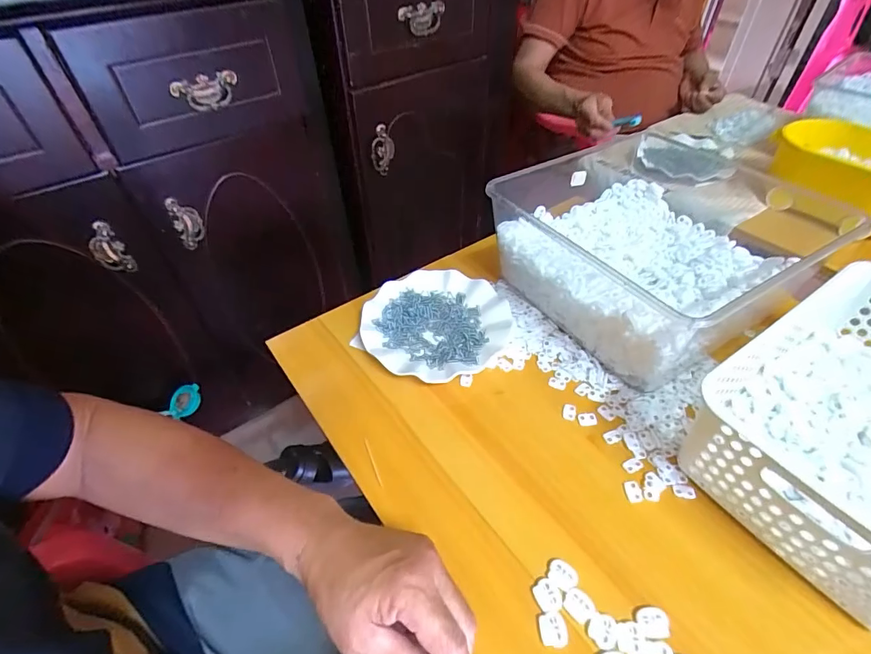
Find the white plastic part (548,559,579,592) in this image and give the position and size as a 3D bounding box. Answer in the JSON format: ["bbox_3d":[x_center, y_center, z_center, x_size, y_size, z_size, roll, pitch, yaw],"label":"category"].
[{"bbox_3d":[0.104,0.201,0.352,0.020,0.004,0.023,-36,53,-28],"label":"white plastic part"}]

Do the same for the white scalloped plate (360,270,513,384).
[{"bbox_3d":[-0.001,-0.003,0.548,0.173,0.027,0.177,-1,45,1],"label":"white scalloped plate"}]

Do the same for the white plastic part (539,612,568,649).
[{"bbox_3d":[0.089,0.228,0.328,0.021,0.004,0.022,-2,45,0],"label":"white plastic part"}]

